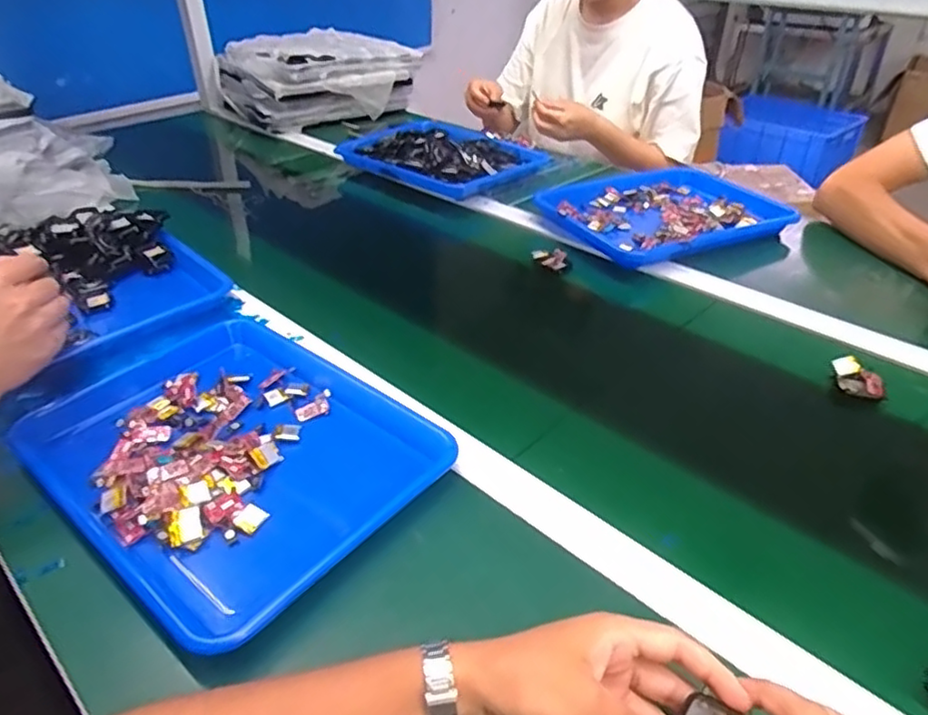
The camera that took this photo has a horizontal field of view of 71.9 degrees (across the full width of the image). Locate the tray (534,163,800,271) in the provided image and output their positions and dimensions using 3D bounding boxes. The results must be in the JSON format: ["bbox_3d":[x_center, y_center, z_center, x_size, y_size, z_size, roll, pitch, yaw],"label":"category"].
[{"bbox_3d":[0.304,-0.219,0.969,0.345,0.041,0.263,-17,39,-23],"label":"tray"}]

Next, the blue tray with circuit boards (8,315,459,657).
[{"bbox_3d":[-0.200,0.080,0.564,0.338,0.041,0.261,26,43,32],"label":"blue tray with circuit boards"}]

